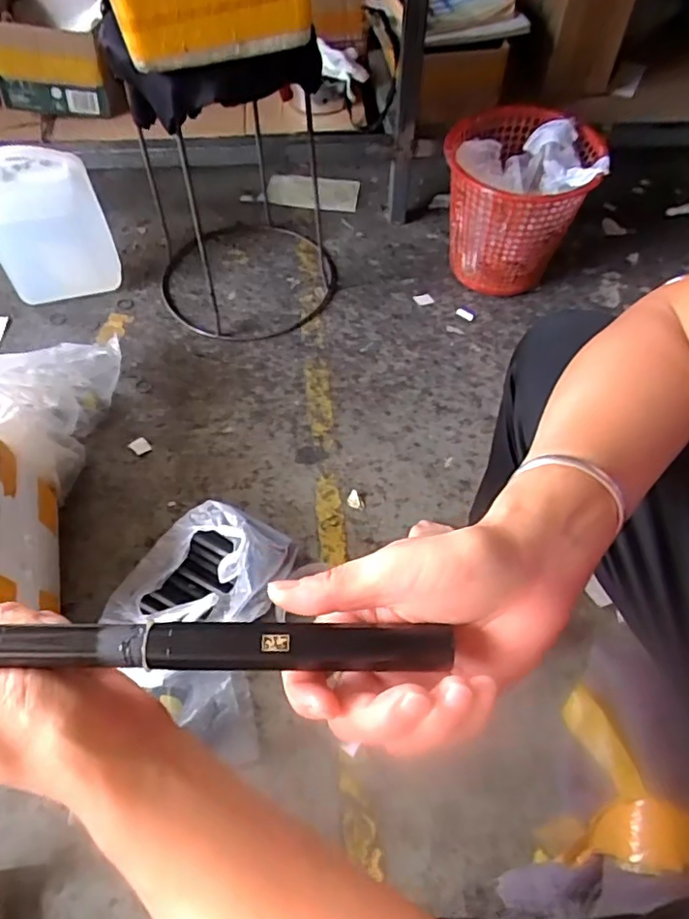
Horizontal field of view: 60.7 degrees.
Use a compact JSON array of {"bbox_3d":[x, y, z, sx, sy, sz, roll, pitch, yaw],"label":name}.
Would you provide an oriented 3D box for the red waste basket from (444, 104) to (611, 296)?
[{"bbox_3d":[0.306,-0.474,1.111,0.260,0.259,0.247,9,58,5],"label":"red waste basket"}]

